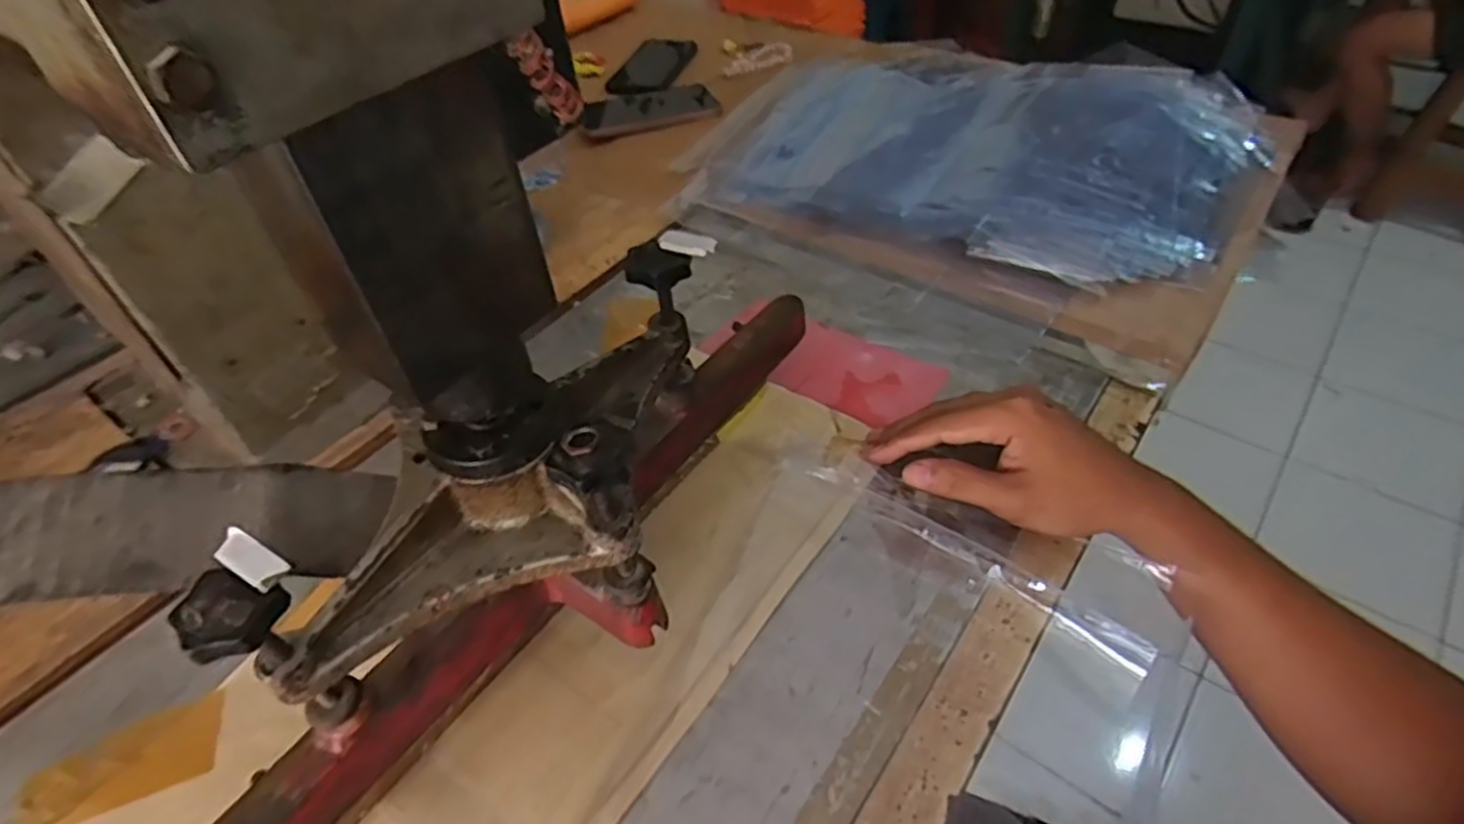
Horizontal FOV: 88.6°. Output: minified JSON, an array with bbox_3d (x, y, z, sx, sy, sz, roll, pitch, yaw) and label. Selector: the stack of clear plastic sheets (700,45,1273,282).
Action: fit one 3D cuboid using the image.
[{"bbox_3d":[0.252,-0.284,0.760,0.499,0.037,0.425,21,52,24],"label":"stack of clear plastic sheets"}]

